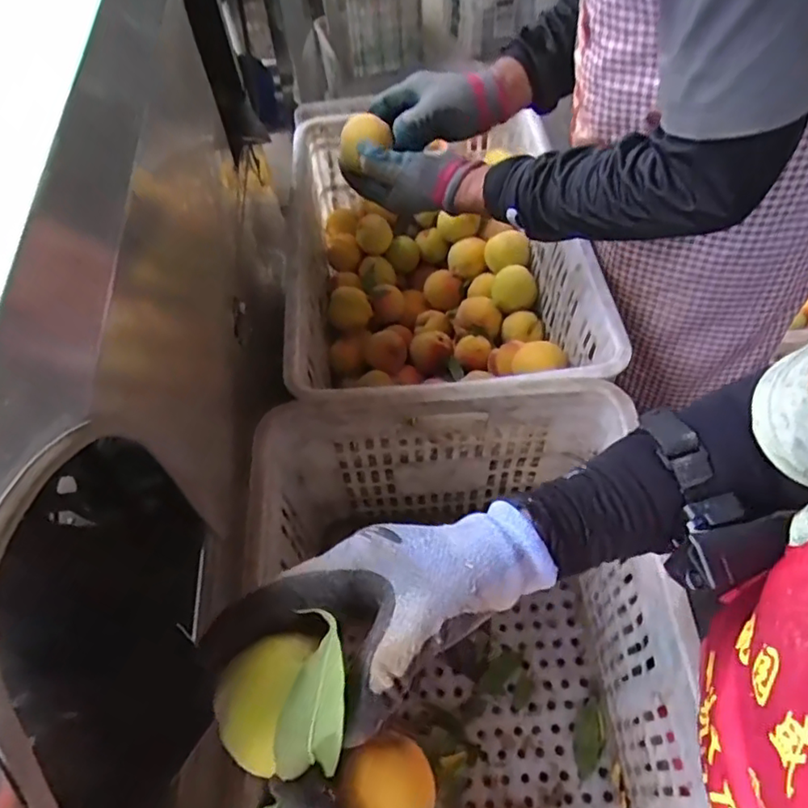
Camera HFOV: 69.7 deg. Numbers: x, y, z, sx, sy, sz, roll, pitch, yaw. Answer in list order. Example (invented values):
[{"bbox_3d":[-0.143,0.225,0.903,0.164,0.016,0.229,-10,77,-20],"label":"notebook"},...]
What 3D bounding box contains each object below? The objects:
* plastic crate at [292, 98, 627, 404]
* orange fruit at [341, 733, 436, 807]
[{"bbox_3d":[0.044,-0.156,0.788,0.343,0.228,0.493,-6,55,0],"label":"plastic crate"},{"bbox_3d":[-0.005,0.198,0.297,0.041,0.044,0.043,-22,56,-11],"label":"orange fruit"}]

